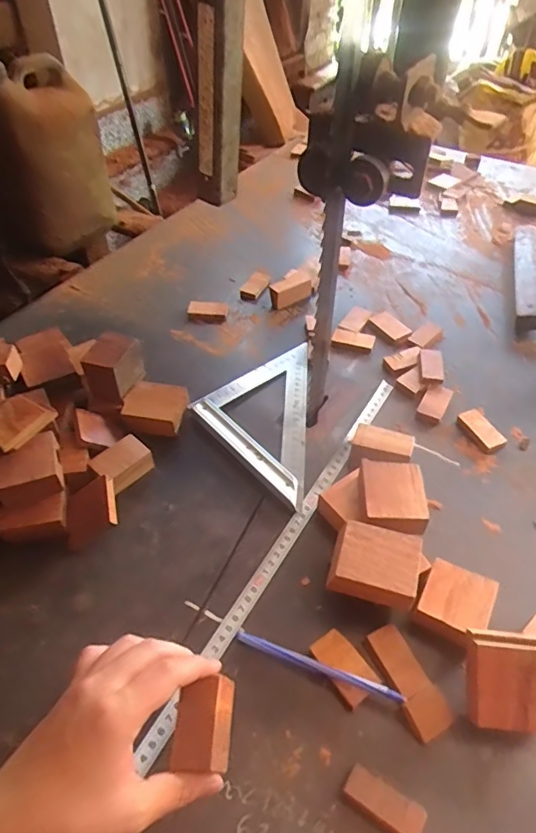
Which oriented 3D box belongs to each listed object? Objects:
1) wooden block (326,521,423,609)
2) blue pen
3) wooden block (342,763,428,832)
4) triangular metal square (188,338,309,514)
[{"bbox_3d":[0.090,0.123,0.441,0.069,0.023,0.056,13,49,12],"label":"wooden block"},{"bbox_3d":[0.040,0.199,0.420,0.137,0.015,0.010,17,49,15],"label":"blue pen"},{"bbox_3d":[0.080,0.266,0.360,0.055,0.011,0.023,26,52,22],"label":"wooden block"},{"bbox_3d":[0.029,-0.001,0.606,0.174,0.014,0.185,-32,55,-26],"label":"triangular metal square"}]

